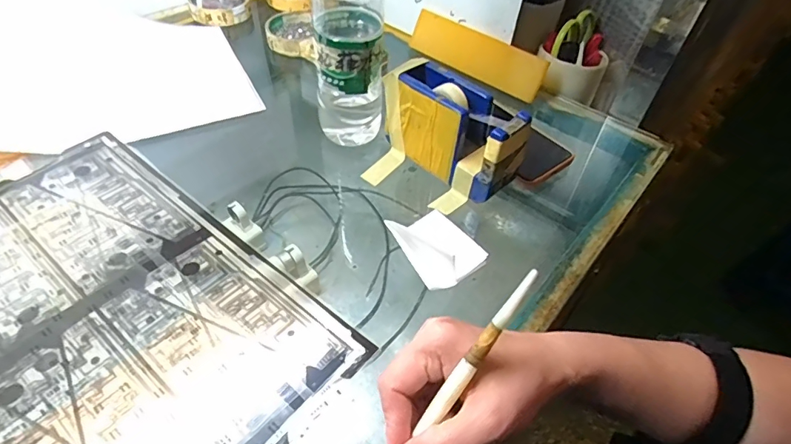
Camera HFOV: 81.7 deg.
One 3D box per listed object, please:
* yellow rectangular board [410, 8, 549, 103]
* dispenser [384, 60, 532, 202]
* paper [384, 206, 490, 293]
[{"bbox_3d":[0.096,-0.210,0.567,0.186,0.050,0.007,36,27,25],"label":"yellow rectangular board"},{"bbox_3d":[0.037,-0.094,0.426,0.046,0.078,0.091,-31,56,-27],"label":"dispenser"},{"bbox_3d":[0.034,0.017,0.367,0.057,0.021,0.066,-27,55,-24],"label":"paper"}]

